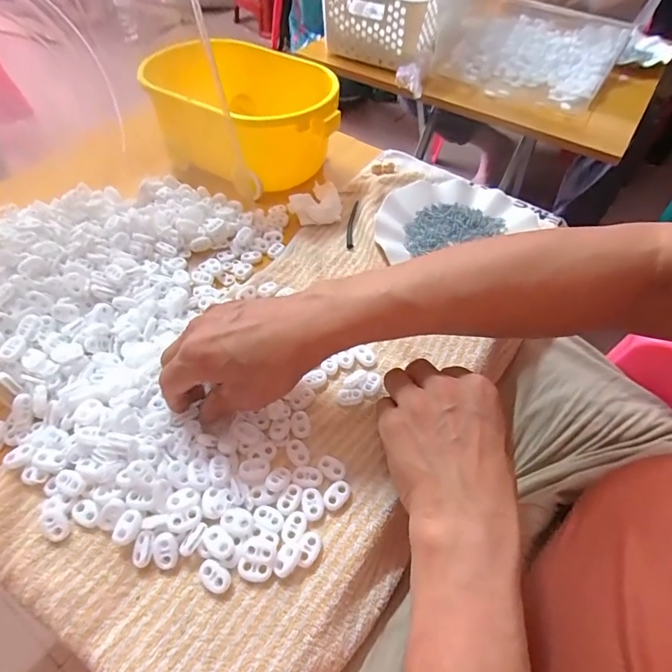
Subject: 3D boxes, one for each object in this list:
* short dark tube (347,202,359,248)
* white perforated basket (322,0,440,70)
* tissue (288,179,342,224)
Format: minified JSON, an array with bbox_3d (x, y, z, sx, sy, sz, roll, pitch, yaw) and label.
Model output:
[{"bbox_3d":[0.019,-0.131,0.512,0.009,0.008,0.083,5,54,3],"label":"short dark tube"},{"bbox_3d":[0.122,-0.639,0.844,0.213,0.104,0.315,23,54,14],"label":"white perforated basket"},{"bbox_3d":[-0.026,-0.160,0.517,0.059,0.019,0.071,-7,53,-9],"label":"tissue"}]

